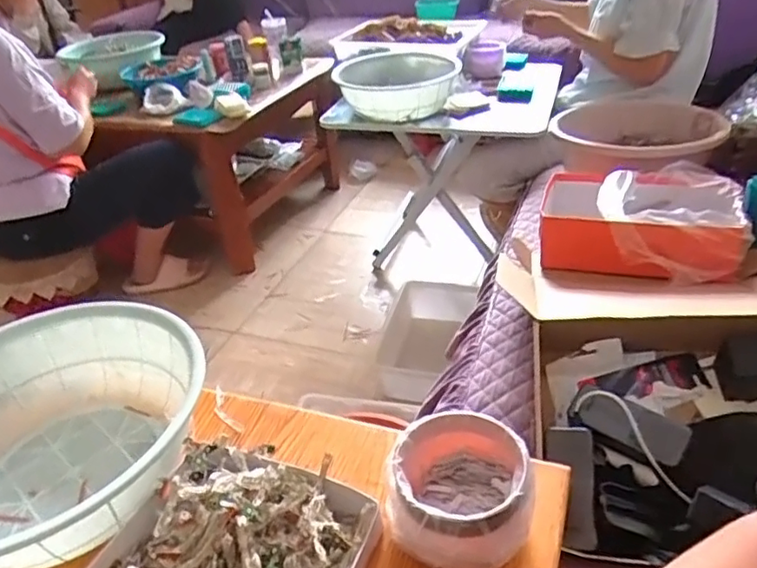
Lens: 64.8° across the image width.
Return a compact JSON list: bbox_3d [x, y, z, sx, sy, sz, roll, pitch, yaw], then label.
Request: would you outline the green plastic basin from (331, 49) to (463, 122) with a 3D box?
[{"bbox_3d":[0.047,-0.504,1.539,0.317,0.118,0.354,-3,34,4],"label":"green plastic basin"}]

